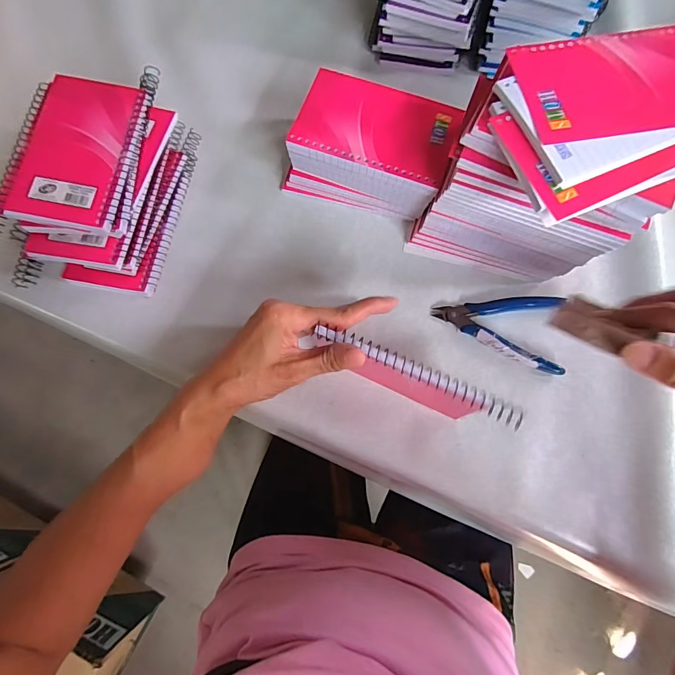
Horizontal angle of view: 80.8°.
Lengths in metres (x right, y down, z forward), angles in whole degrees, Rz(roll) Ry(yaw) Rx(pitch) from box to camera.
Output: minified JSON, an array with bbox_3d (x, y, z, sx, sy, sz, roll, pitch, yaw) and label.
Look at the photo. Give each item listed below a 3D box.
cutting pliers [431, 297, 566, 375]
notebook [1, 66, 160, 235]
[{"bbox_3d":[0.143,-0.007,0.352,0.112,0.012,0.066,5,75,2],"label":"cutting pliers"},{"bbox_3d":[-0.211,-0.160,0.329,0.090,0.015,0.146,9,76,2],"label":"notebook"}]

